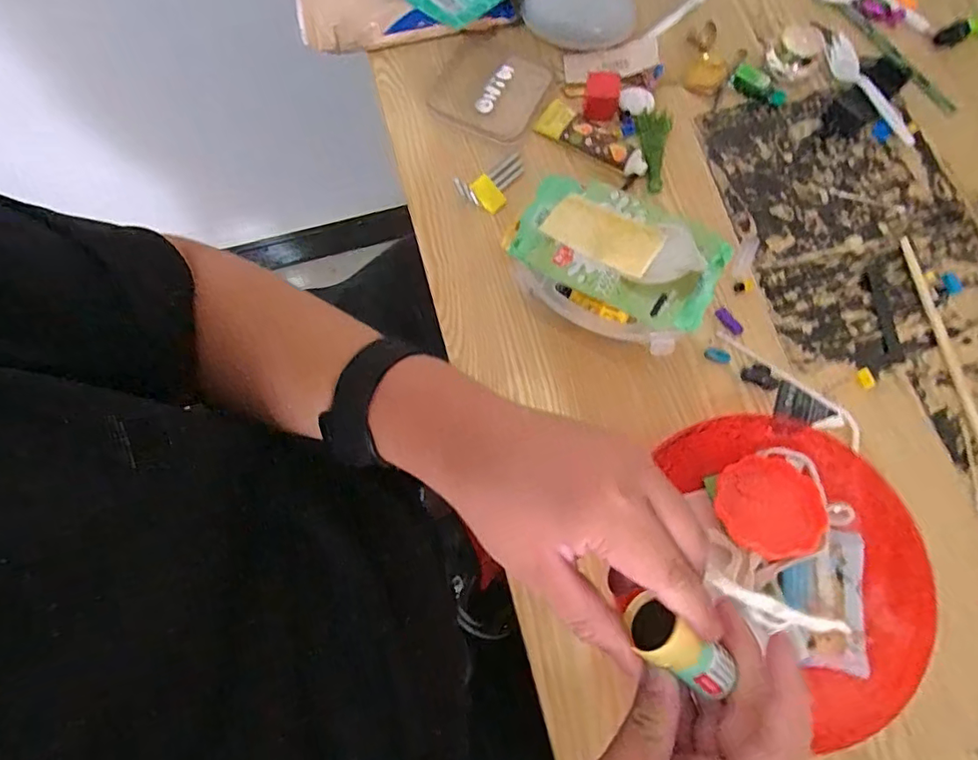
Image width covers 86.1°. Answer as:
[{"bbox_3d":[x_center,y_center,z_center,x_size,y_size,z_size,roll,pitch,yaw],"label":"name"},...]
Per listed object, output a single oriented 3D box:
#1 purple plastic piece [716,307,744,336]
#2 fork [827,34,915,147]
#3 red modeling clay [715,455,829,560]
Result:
[{"bbox_3d":[0.205,-0.050,0.446,0.026,0.009,0.010,42,78,12],"label":"purple plastic piece"},{"bbox_3d":[0.370,-0.285,0.515,0.035,0.008,0.138,-19,73,-5],"label":"fork"},{"bbox_3d":[0.203,0.090,0.376,0.069,0.012,0.069,0,73,1],"label":"red modeling clay"}]

